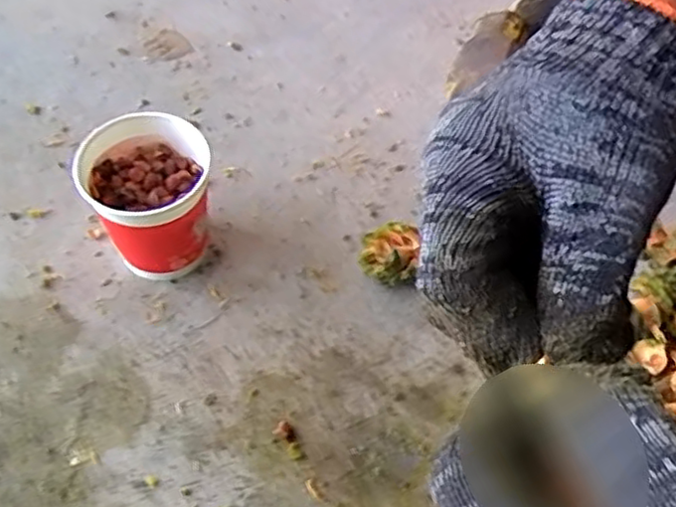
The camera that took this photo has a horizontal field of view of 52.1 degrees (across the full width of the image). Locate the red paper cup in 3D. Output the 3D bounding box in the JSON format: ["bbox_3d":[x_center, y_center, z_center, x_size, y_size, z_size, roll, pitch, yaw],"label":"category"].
[{"bbox_3d":[-0.111,-0.028,0.410,0.070,0.081,0.075,2,57,-3],"label":"red paper cup"}]

